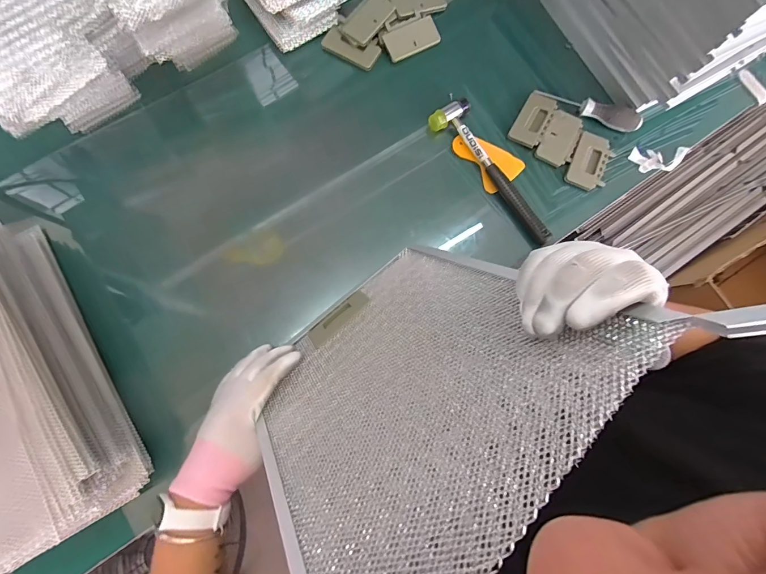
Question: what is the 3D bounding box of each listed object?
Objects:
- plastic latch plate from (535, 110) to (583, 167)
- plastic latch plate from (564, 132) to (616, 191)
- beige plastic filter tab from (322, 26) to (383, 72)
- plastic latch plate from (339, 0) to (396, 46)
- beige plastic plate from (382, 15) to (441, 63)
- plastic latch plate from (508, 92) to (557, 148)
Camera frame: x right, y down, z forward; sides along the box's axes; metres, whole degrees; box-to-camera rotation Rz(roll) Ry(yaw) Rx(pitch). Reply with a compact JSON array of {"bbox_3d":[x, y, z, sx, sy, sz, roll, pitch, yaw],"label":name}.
[{"bbox_3d":[0.265,-0.225,0.533,0.046,0.009,0.091,30,80,4],"label":"plastic latch plate"},{"bbox_3d":[0.306,-0.184,0.526,0.054,0.008,0.087,23,79,3],"label":"plastic latch plate"},{"bbox_3d":[-0.050,-0.366,0.549,0.087,0.009,0.045,27,80,4],"label":"beige plastic filter tab"},{"bbox_3d":[-0.021,-0.407,0.541,0.045,0.008,0.083,41,81,6],"label":"plastic latch plate"},{"bbox_3d":[0.045,-0.383,0.552,0.084,0.010,0.040,-27,106,-4],"label":"beige plastic plate"},{"bbox_3d":[0.224,-0.249,0.533,0.045,0.007,0.086,29,80,4],"label":"plastic latch plate"}]

